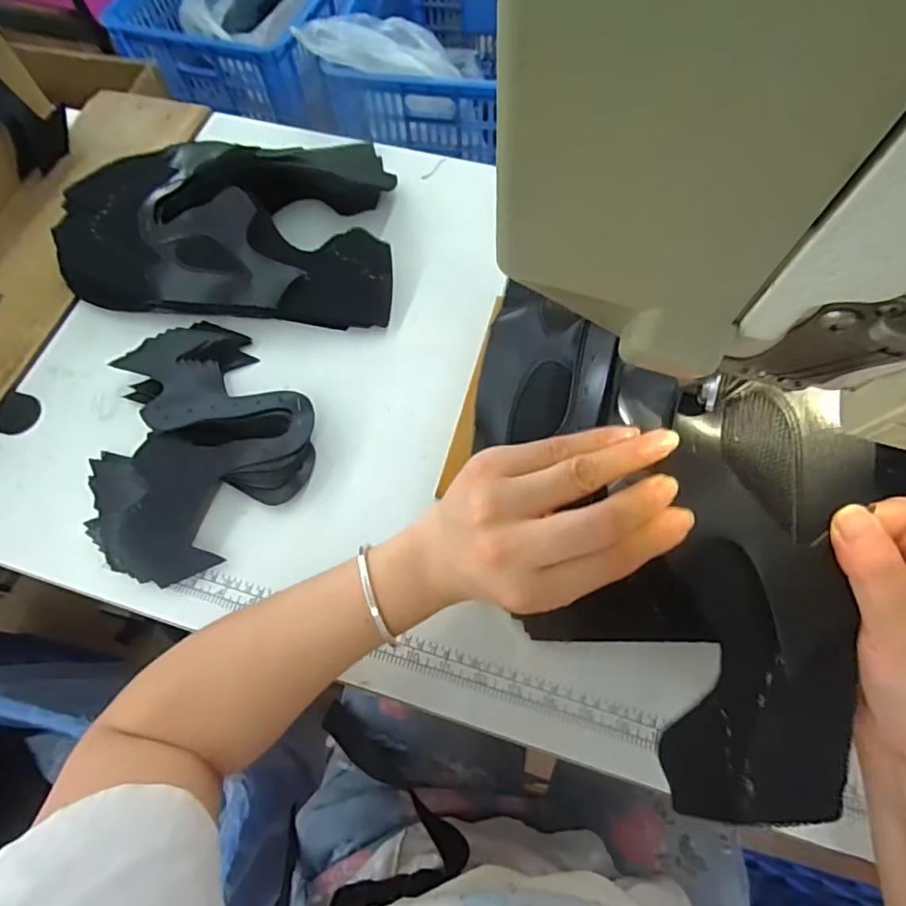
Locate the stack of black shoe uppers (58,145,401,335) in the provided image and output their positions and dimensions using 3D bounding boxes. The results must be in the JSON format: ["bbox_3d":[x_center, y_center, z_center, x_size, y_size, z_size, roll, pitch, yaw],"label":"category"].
[{"bbox_3d":[-0.216,-0.219,0.522,0.325,0.085,0.183,3,67,4],"label":"stack of black shoe uppers"}]

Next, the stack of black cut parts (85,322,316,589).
[{"bbox_3d":[-0.226,-0.011,0.459,0.200,0.037,0.195,-41,71,-14],"label":"stack of black cut parts"}]

